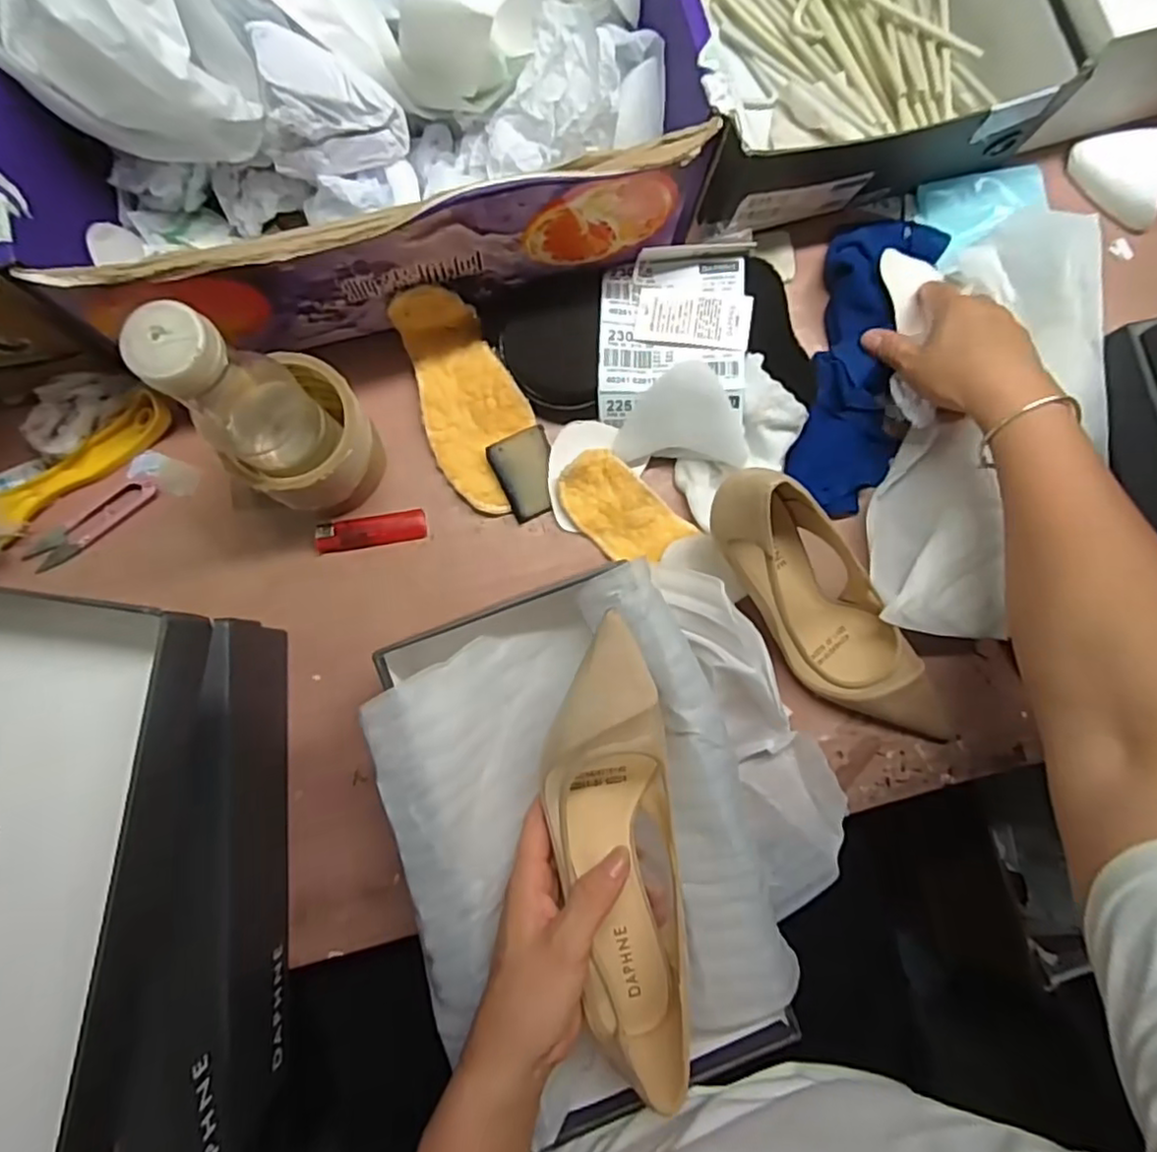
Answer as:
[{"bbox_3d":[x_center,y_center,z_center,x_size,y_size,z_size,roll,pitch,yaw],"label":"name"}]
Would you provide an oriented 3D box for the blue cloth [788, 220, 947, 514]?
[{"bbox_3d":[0.217,-0.164,0.504,0.088,0.039,0.244,15,83,-1],"label":"blue cloth"}]

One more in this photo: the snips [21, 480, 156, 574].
[{"bbox_3d":[-0.346,-0.036,0.479,0.098,0.006,0.025,-35,87,-6],"label":"snips"}]

